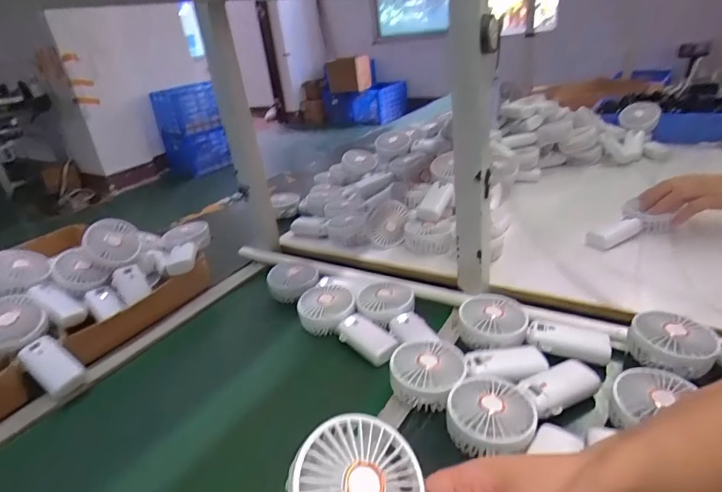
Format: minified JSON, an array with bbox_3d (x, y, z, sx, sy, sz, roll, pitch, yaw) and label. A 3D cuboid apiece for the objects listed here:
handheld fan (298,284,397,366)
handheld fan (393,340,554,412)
[{"bbox_3d":[-0.021,0.115,0.683,0.087,0.039,0.190,-25,32,-31],"label":"handheld fan"},{"bbox_3d":[0.129,0.145,0.543,0.186,0.039,0.090,-9,27,-2],"label":"handheld fan"}]

